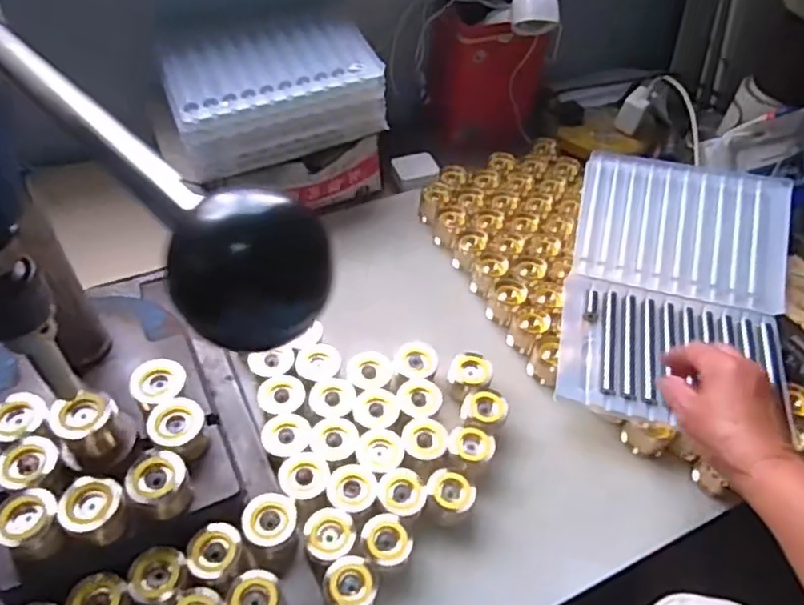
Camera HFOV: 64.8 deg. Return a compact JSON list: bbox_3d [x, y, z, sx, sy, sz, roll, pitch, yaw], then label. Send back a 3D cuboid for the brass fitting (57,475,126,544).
[{"bbox_3d":[-0.217,0.147,0.449,0.037,0.029,0.038,33,57,23],"label":"brass fitting"}]

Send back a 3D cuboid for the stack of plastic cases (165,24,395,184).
[{"bbox_3d":[-0.142,-0.235,0.716,0.228,0.089,0.122,-15,53,-14],"label":"stack of plastic cases"}]

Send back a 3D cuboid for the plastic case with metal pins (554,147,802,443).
[{"bbox_3d":[0.295,-0.019,0.664,0.224,0.066,0.314,11,51,7],"label":"plastic case with metal pins"}]

